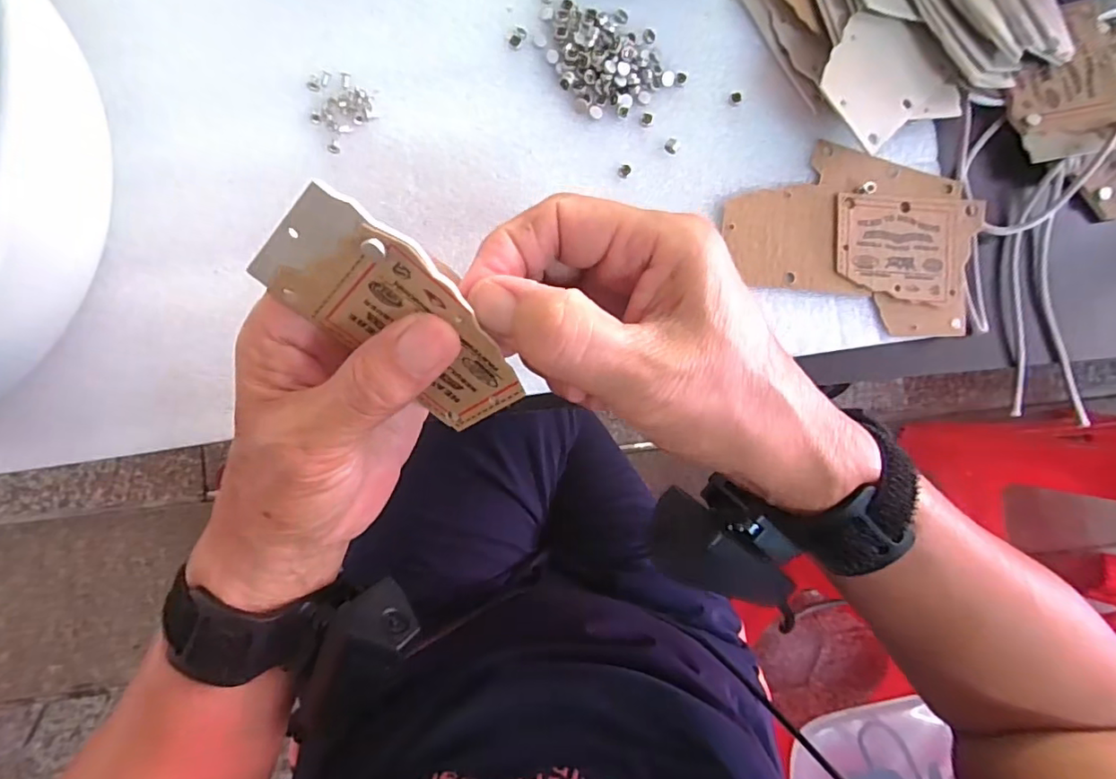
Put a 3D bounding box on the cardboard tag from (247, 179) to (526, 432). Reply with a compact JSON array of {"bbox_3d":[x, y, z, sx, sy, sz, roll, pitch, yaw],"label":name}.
[{"bbox_3d":[-0.048,-0.021,0.171,0.084,0.054,0.004,42,44,-22],"label":"cardboard tag"}]

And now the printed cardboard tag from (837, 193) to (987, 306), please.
[{"bbox_3d":[0.182,-0.074,0.288,0.078,0.007,0.053,1,87,-5],"label":"printed cardboard tag"}]

